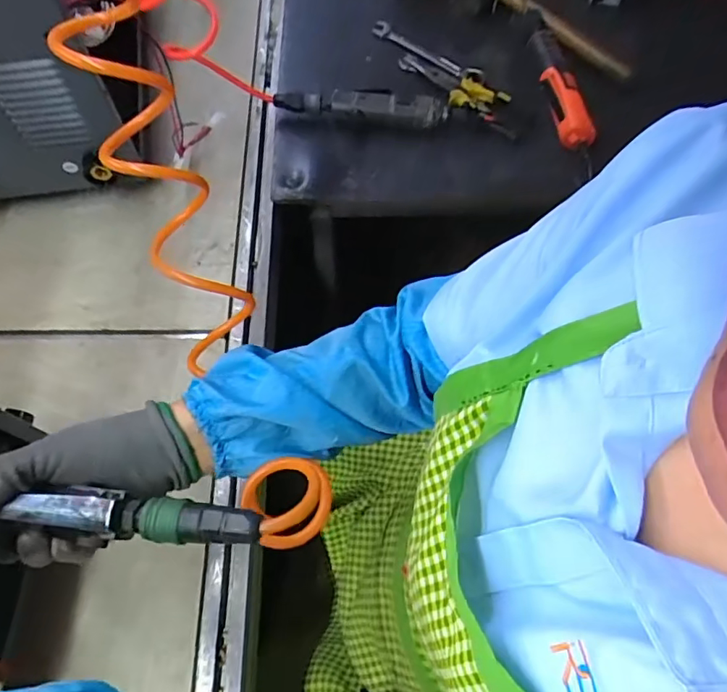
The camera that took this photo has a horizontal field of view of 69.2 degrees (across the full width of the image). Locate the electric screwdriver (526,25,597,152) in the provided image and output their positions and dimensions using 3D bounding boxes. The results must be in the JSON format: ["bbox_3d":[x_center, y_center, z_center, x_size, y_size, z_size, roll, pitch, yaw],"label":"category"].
[{"bbox_3d":[0.251,-0.337,0.679,0.042,0.030,0.170,-15,80,-8],"label":"electric screwdriver"}]

